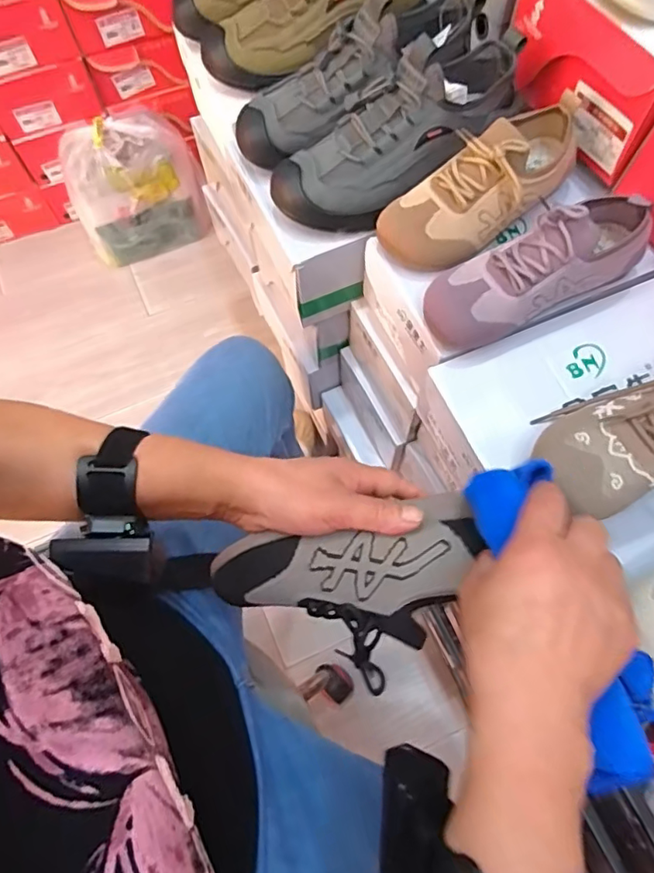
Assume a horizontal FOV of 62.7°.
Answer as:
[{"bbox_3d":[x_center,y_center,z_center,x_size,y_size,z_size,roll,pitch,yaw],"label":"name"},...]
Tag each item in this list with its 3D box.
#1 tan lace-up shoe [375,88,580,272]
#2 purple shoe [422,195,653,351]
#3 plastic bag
[{"bbox_3d":[0.161,-0.251,0.522,0.216,0.083,0.081,-35,71,-12],"label":"tan lace-up shoe"},{"bbox_3d":[0.192,-0.152,0.485,0.211,0.098,0.070,-23,69,-8],"label":"purple shoe"},{"bbox_3d":[-0.429,-0.571,1.200,0.271,0.272,0.204,-18,68,-6],"label":"plastic bag"}]

